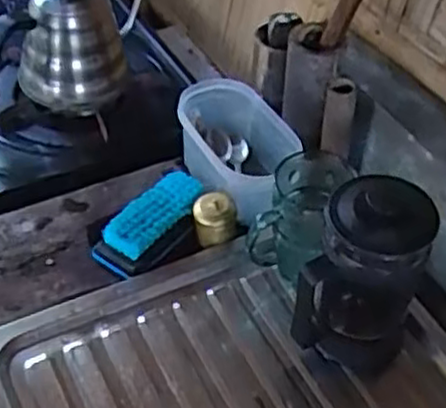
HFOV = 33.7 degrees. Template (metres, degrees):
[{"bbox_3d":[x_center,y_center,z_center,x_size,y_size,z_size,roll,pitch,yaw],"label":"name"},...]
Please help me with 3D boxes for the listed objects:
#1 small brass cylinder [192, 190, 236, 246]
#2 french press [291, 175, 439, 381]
[{"bbox_3d":[-0.008,0.015,0.771,0.044,0.042,0.041,-4,47,-3],"label":"small brass cylinder"},{"bbox_3d":[0.120,0.069,0.635,0.091,0.187,0.083,15,49,14],"label":"french press"}]

